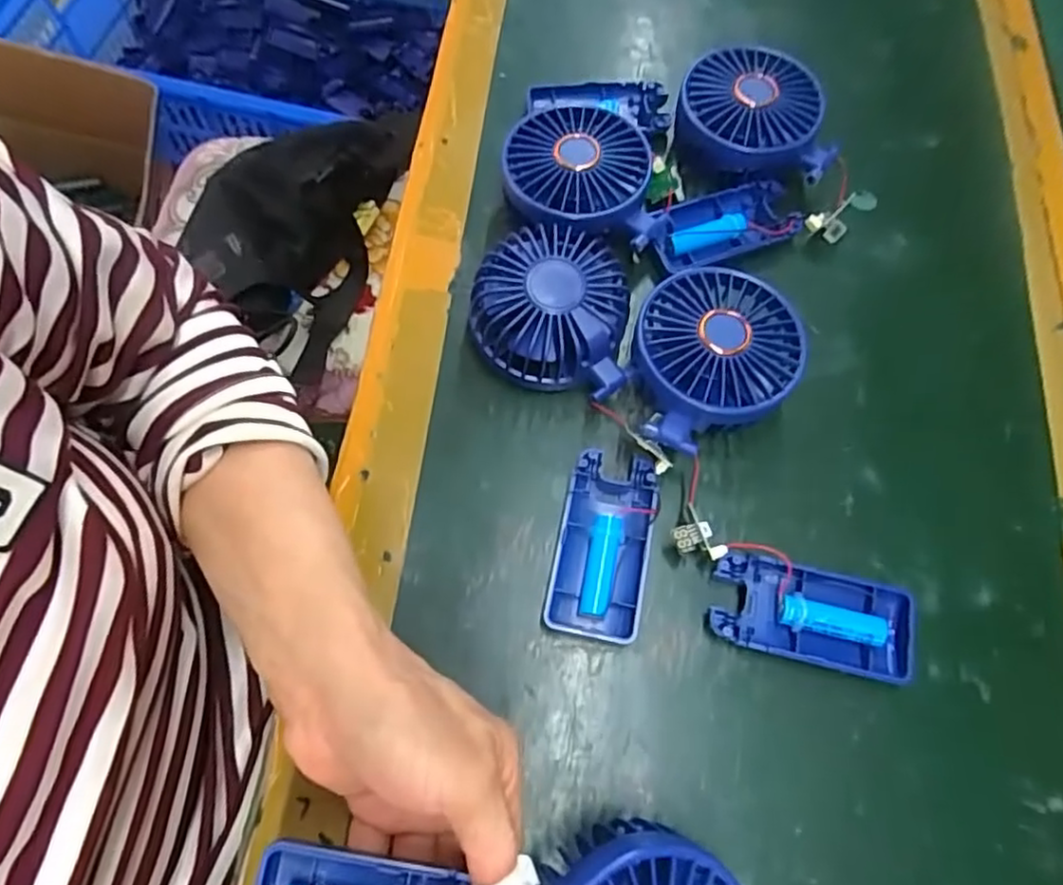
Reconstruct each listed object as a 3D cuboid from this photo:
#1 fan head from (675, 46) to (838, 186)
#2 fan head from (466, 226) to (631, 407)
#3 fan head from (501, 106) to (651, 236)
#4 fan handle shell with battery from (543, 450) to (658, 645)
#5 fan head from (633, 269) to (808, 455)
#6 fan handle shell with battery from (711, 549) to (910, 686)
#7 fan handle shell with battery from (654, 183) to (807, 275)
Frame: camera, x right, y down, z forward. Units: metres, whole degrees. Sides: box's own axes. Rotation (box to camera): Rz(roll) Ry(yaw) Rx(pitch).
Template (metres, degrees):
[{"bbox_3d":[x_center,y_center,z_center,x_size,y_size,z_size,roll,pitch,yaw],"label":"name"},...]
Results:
[{"bbox_3d":[0.139,-0.204,0.426,0.095,0.044,0.082,8,67,2],"label":"fan head"},{"bbox_3d":[0.011,-0.074,0.375,0.085,0.048,0.092,8,67,2],"label":"fan head"},{"bbox_3d":[0.026,-0.154,0.402,0.085,0.043,0.087,2,67,0],"label":"fan head"},{"bbox_3d":[0.036,0.052,0.340,0.045,0.017,0.092,11,68,4],"label":"fan handle shell with battery"},{"bbox_3d":[0.096,-0.045,0.365,0.092,0.048,0.084,0,67,-1],"label":"fan head"},{"bbox_3d":[0.134,0.085,0.330,0.093,0.015,0.044,13,68,4],"label":"fan handle shell with battery"},{"bbox_3d":[0.117,-0.131,0.413,0.087,0.016,0.043,-16,69,-7],"label":"fan handle shell with battery"}]

